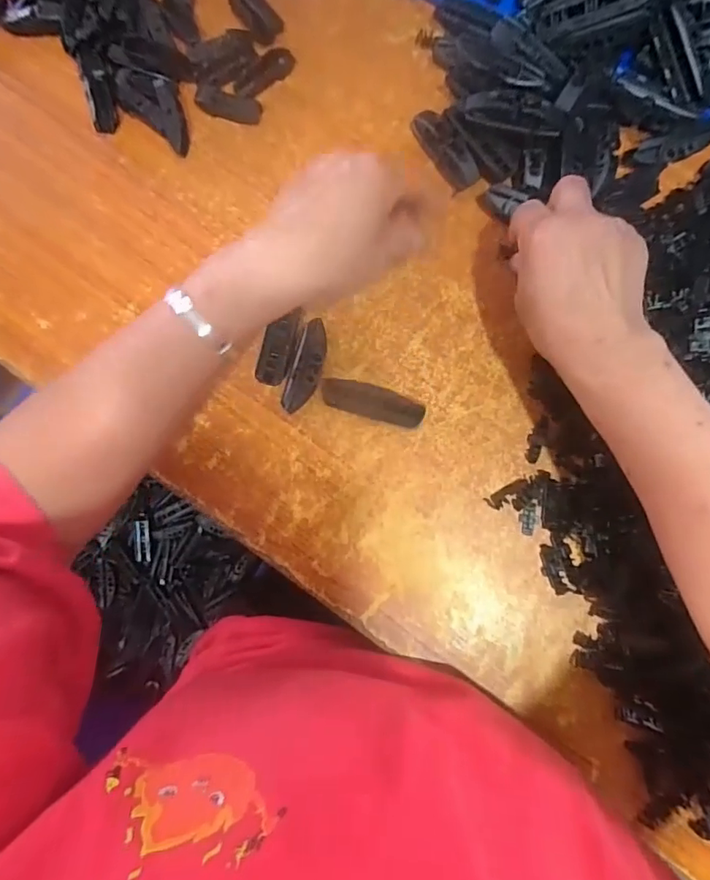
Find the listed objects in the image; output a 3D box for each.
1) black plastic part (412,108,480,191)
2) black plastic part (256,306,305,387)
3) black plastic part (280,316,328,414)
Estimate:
[{"bbox_3d":[0.070,-0.226,0.398,0.022,0.023,0.070,-34,83,-4],"label":"black plastic part"},{"bbox_3d":[-0.055,-0.068,0.381,0.023,0.020,0.058,15,83,3],"label":"black plastic part"},{"bbox_3d":[-0.034,-0.052,0.377,0.019,0.022,0.068,19,83,3],"label":"black plastic part"}]

